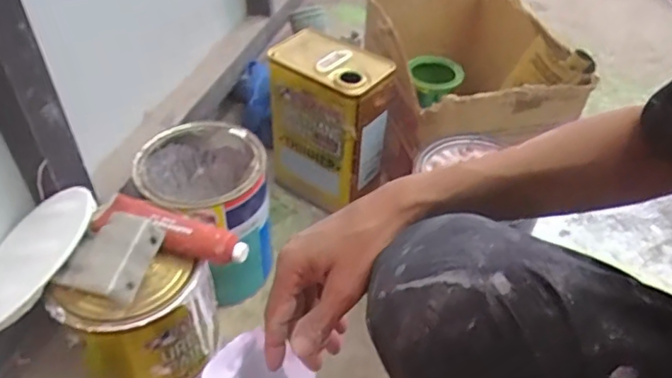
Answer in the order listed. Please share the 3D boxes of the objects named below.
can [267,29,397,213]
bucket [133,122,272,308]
[{"bbox_3d":[-0.013,-0.097,0.862,0.165,0.233,0.109,27,48,24],"label":"can"},{"bbox_3d":[-0.174,0.036,0.763,0.159,0.197,0.168,1,43,-1],"label":"bucket"}]

